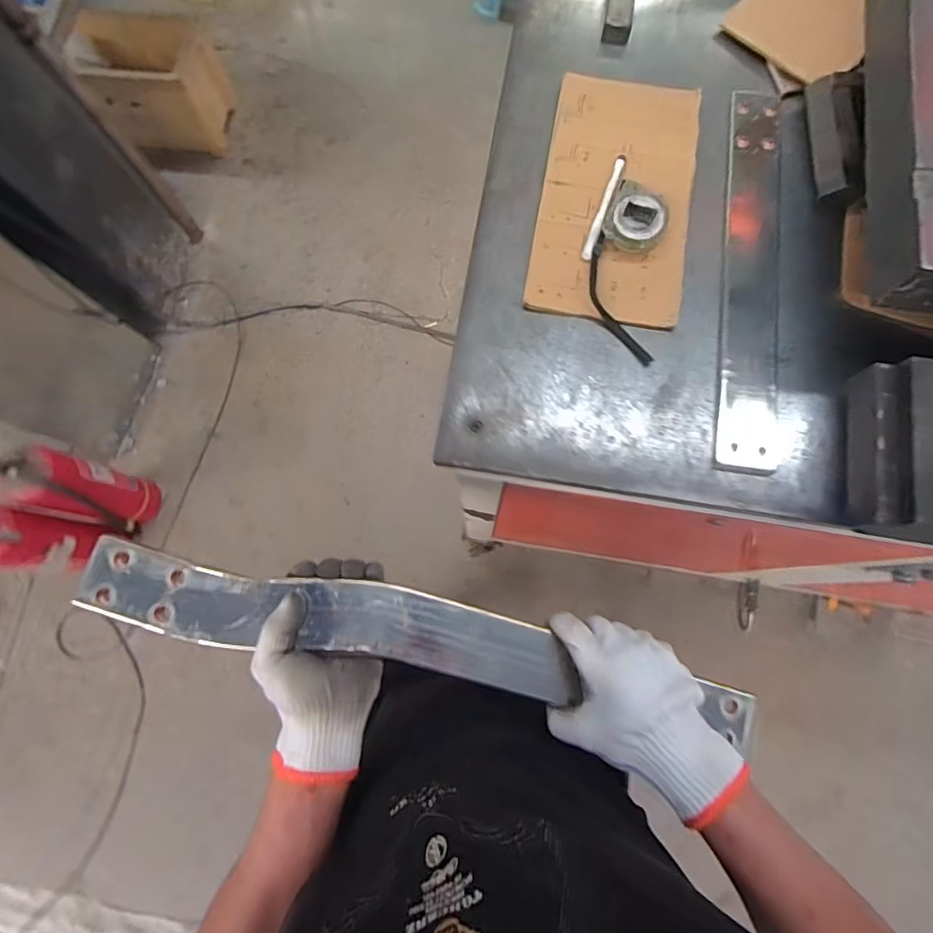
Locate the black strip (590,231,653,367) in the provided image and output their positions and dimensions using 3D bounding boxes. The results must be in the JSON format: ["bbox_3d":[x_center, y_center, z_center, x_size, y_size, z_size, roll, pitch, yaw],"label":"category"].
[{"bbox_3d":[0.158,-0.180,0.570,0.040,0.022,0.153,-18,76,-3],"label":"black strip"}]

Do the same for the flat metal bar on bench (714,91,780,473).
[{"bbox_3d":[0.320,-0.227,0.584,0.057,0.008,0.476,8,76,3],"label":"flat metal bar on bench"}]

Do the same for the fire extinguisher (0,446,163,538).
[{"bbox_3d":[-0.891,0.055,1.190,0.128,0.445,0.143,10,77,4],"label":"fire extinguisher"}]

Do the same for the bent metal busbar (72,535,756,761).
[{"bbox_3d":[-0.029,0.146,0.437,0.563,0.018,0.068,12,76,-3],"label":"bent metal busbar"}]

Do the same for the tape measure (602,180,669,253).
[{"bbox_3d":[0.190,-0.275,0.577,0.065,0.027,0.062,23,77,7],"label":"tape measure"}]

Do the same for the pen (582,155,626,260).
[{"bbox_3d":[0.158,-0.299,0.591,0.012,0.011,0.141,20,77,6],"label":"pen"}]

